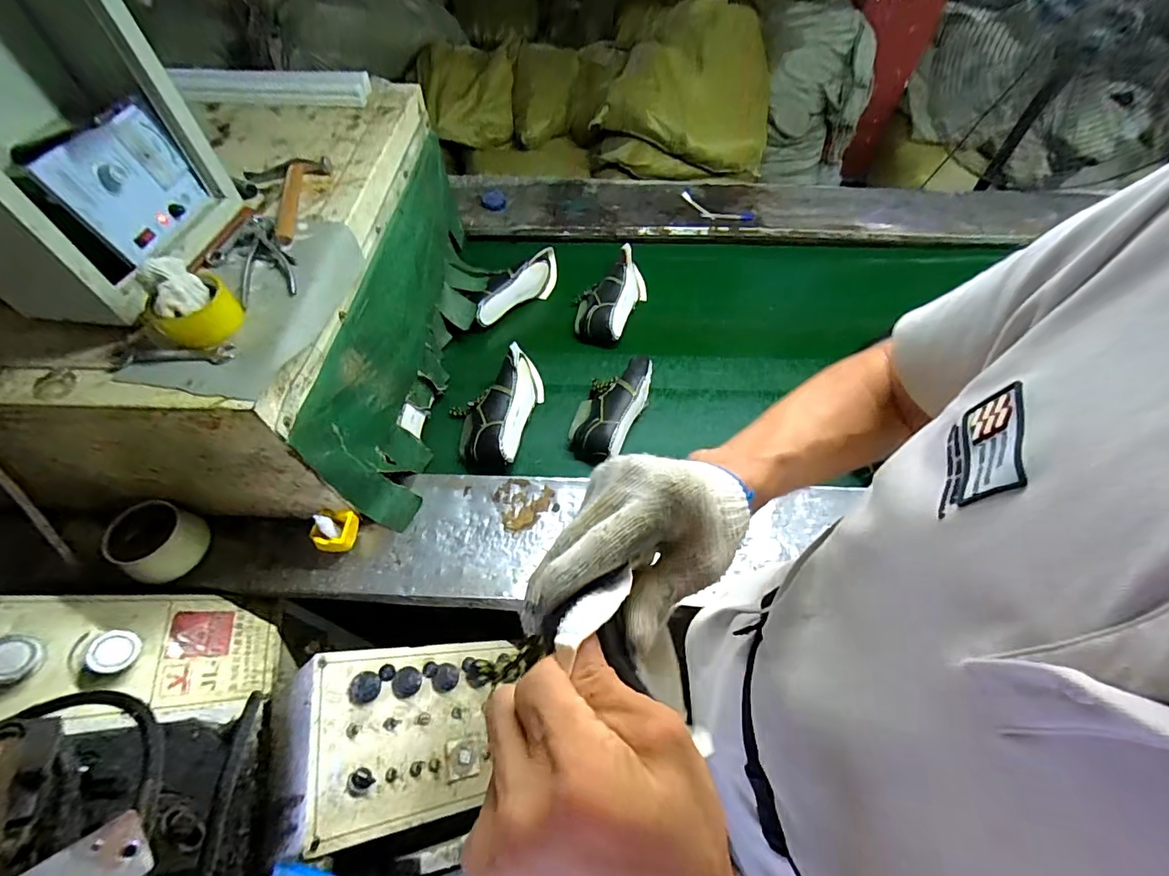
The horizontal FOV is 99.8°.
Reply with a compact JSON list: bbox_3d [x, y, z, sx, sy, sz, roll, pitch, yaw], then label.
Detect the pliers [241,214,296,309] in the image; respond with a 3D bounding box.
[{"bbox_3d":[-0.483,-0.272,0.739,0.076,0.027,0.184,-19,59,-10],"label":"pliers"}]

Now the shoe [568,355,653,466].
[{"bbox_3d":[0.061,-0.074,1.040,0.121,0.085,0.271,19,60,13],"label":"shoe"}]

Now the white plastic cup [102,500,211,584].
[{"bbox_3d":[-0.696,0.169,0.805,0.095,0.091,0.113,19,60,13],"label":"white plastic cup"}]

